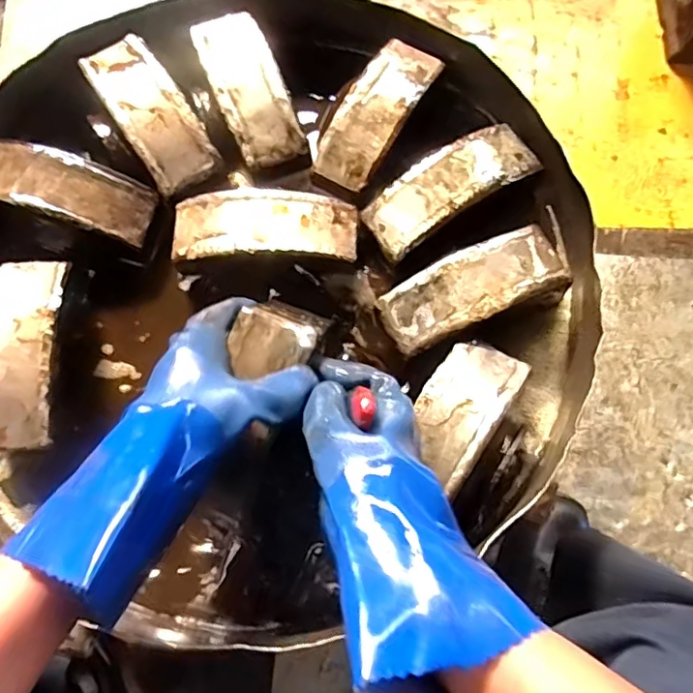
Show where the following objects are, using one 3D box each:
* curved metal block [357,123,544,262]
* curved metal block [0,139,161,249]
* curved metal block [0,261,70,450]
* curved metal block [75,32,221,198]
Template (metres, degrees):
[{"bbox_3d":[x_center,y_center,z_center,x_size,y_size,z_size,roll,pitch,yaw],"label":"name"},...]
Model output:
[{"bbox_3d":[0.089,-0.139,0.509,0.154,0.029,0.060,-33,79,-8],"label":"curved metal block"},{"bbox_3d":[-0.248,-0.138,0.510,0.156,0.033,0.059,14,76,3],"label":"curved metal block"},{"bbox_3d":[-0.260,0.001,0.465,0.055,0.031,0.156,0,76,-1],"label":"curved metal block"},{"bbox_3d":[-0.177,-0.213,0.532,0.061,0.030,0.157,-33,79,-8],"label":"curved metal block"}]

